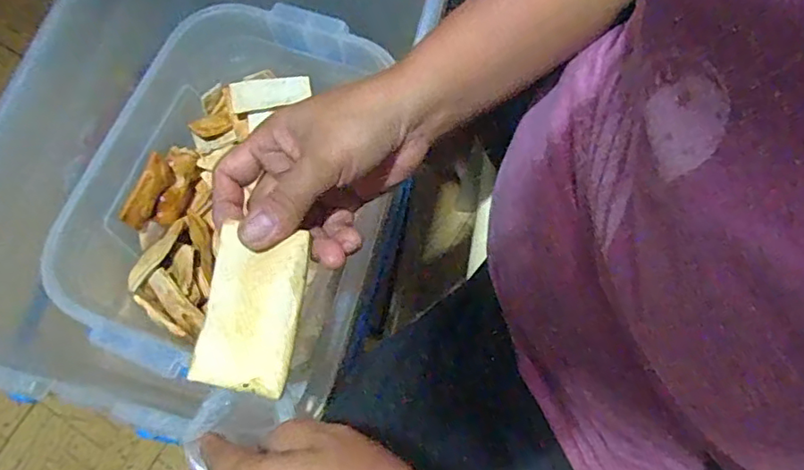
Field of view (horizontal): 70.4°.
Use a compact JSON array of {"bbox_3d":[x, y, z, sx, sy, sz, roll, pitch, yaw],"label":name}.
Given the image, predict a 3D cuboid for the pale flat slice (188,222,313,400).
[{"bbox_3d":[-0.077,0.038,0.291,0.049,0.009,0.080,4,71,3],"label":"pale flat slice"}]

